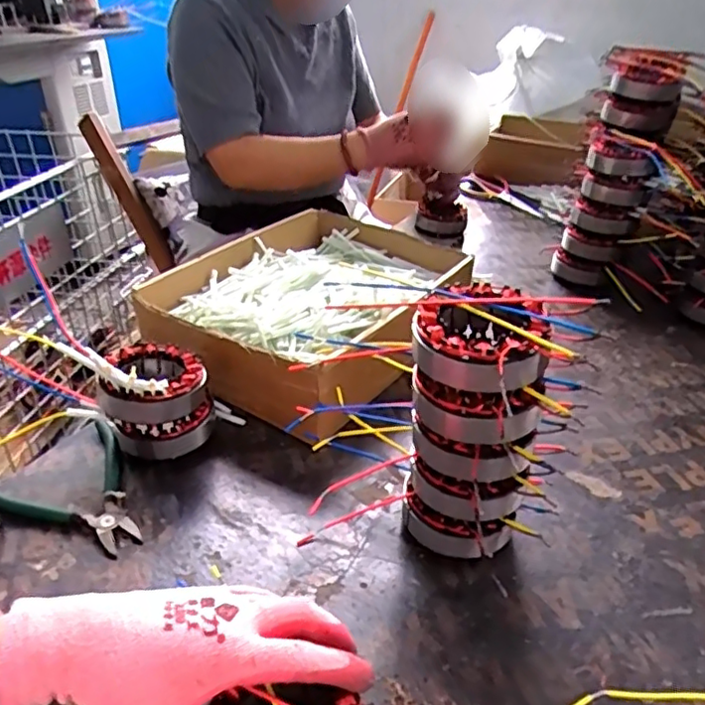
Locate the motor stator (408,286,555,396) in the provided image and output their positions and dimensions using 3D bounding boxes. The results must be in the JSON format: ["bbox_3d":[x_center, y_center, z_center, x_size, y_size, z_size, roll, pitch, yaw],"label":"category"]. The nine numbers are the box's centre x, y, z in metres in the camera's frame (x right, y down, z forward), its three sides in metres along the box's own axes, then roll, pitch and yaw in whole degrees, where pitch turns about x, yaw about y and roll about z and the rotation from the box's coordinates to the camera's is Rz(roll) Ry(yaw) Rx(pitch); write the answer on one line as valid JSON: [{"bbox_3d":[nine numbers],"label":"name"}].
[{"bbox_3d":[0.083,-0.008,0.401,0.088,0.041,0.088,6,33,8],"label":"motor stator"}]

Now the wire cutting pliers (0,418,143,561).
[{"bbox_3d":[-0.221,0.116,0.493,0.125,0.026,0.110,27,41,36],"label":"wire cutting pliers"}]

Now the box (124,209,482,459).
[{"bbox_3d":[-0.039,-0.051,0.697,0.258,0.097,0.346,17,36,25],"label":"box"}]

